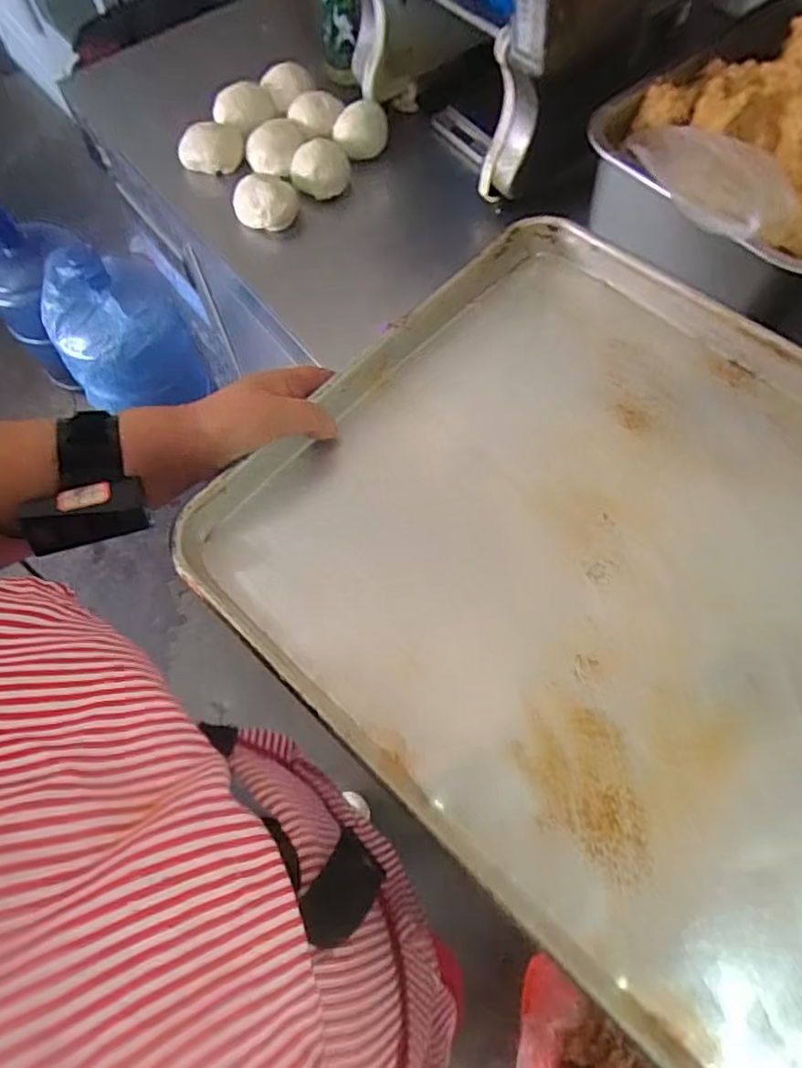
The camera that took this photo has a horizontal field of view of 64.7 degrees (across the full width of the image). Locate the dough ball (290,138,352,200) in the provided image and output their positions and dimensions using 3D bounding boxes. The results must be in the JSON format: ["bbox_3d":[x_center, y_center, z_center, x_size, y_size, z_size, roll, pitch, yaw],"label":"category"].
[{"bbox_3d":[-0.097,-0.439,0.758,0.068,0.048,0.064,-1,66,1],"label":"dough ball"}]

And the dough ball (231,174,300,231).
[{"bbox_3d":[-0.159,-0.391,0.738,0.073,0.033,0.073,-1,66,1],"label":"dough ball"}]

